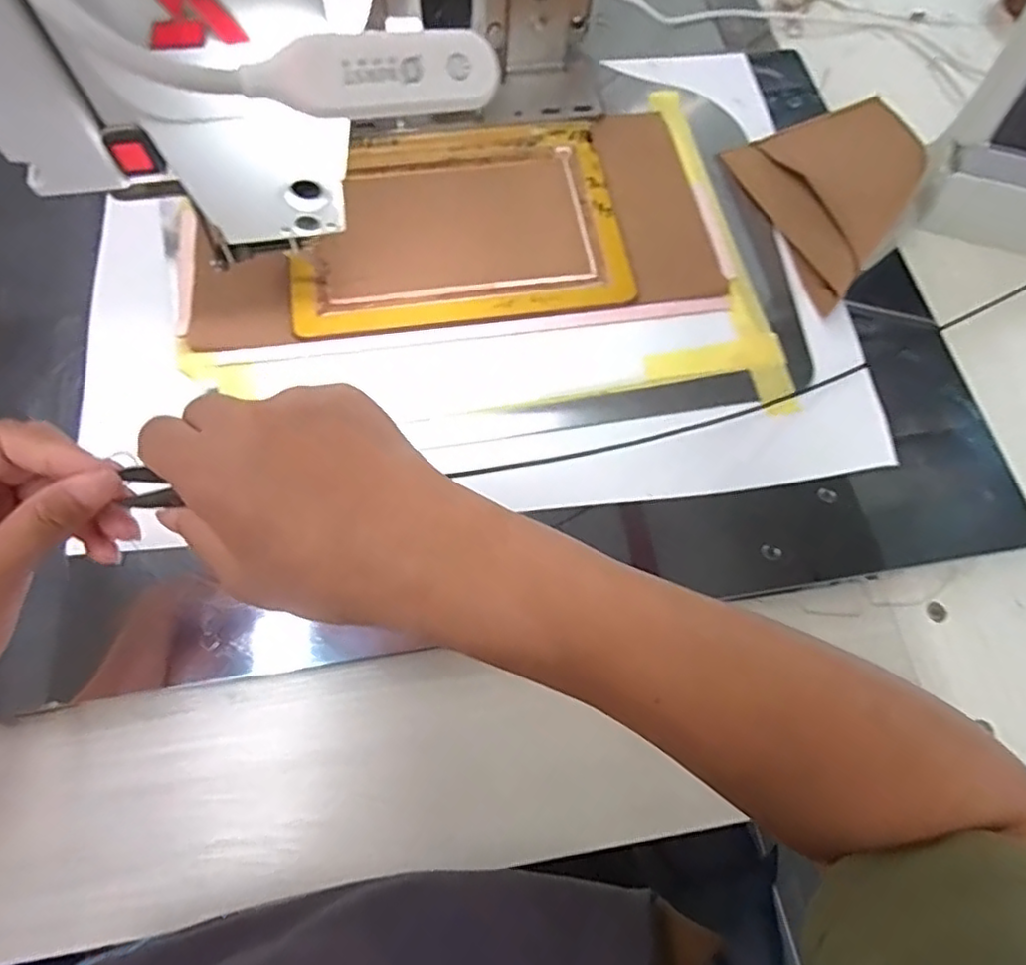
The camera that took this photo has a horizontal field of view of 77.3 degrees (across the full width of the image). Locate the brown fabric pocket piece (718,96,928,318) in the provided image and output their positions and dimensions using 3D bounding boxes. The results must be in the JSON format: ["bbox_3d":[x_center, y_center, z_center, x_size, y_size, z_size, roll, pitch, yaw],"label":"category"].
[{"bbox_3d":[0.250,-0.210,0.479,0.135,0.028,0.169,-14,69,-8],"label":"brown fabric pocket piece"}]

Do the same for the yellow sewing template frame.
[{"bbox_3d":[-0.041,-0.182,0.452,0.230,0.011,0.169,-10,69,-6],"label":"yellow sewing template frame"}]

